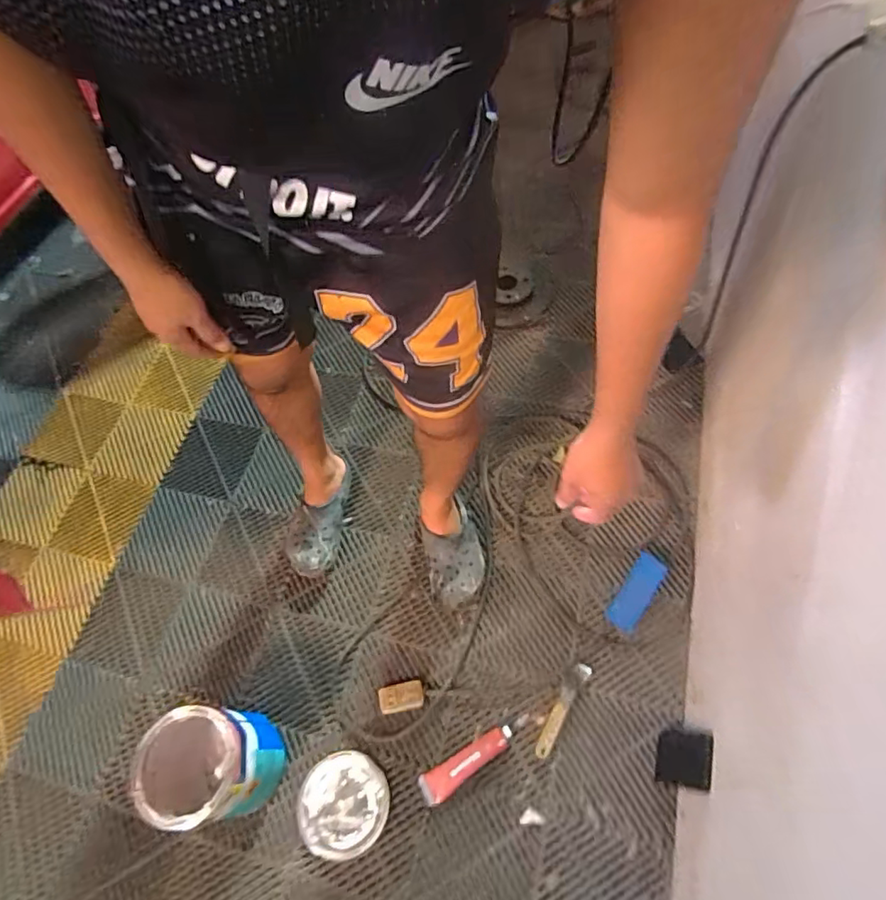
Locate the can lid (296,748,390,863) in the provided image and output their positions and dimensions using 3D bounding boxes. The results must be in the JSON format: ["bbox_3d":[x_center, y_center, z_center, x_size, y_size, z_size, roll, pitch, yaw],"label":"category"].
[{"bbox_3d":[-0.176,0.620,0.998,0.155,0.013,0.156,-3,62,5],"label":"can lid"}]

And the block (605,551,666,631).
[{"bbox_3d":[0.377,0.276,1.111,0.056,0.013,0.153,31,78,18],"label":"block"}]

